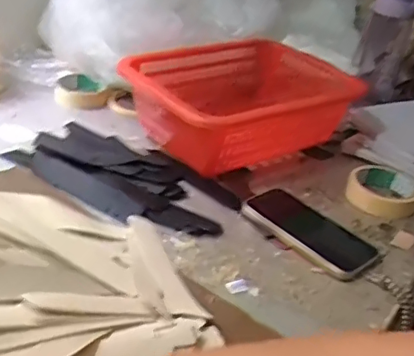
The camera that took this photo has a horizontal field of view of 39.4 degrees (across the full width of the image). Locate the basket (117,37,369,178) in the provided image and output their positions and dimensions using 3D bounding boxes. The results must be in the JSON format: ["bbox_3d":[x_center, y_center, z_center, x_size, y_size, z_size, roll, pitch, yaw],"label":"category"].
[{"bbox_3d":[0.048,-0.107,0.826,0.299,0.115,0.226,-22,42,-39],"label":"basket"}]

